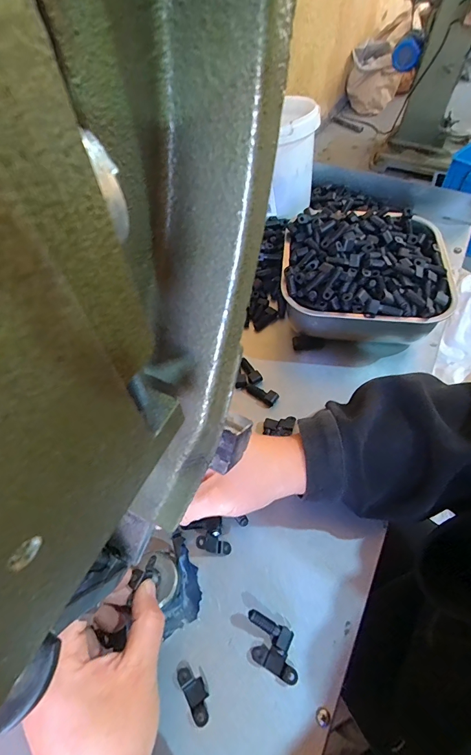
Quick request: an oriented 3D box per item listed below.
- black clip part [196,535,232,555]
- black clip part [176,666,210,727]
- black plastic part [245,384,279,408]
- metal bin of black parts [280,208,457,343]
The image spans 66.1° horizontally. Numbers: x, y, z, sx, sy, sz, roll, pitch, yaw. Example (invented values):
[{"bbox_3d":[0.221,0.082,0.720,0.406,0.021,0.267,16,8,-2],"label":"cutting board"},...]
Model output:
[{"bbox_3d":[-0.019,0.138,0.299,0.033,0.007,0.012,27,58,-25],"label":"black clip part"},{"bbox_3d":[-0.028,0.222,0.254,0.015,0.004,0.034,-28,60,-16],"label":"black clip part"},{"bbox_3d":[0.027,0.018,0.382,0.036,0.009,0.015,25,62,29],"label":"black plastic part"},{"bbox_3d":[0.142,-0.118,0.421,0.172,0.084,0.166,6,57,6],"label":"metal bin of black parts"}]

